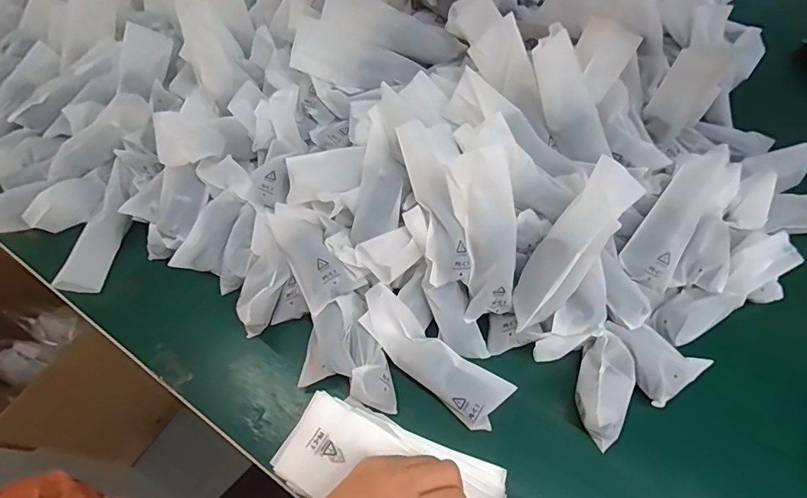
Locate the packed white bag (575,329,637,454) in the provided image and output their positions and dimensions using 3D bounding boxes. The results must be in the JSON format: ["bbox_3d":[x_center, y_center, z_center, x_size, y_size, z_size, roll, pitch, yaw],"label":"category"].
[{"bbox_3d":[0.167,0.116,0.370,0.039,0.046,0.080,19,62,15],"label":"packed white bag"}]

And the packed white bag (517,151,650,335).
[{"bbox_3d":[0.135,0.000,0.363,0.042,0.147,0.029,38,29,23],"label":"packed white bag"}]

